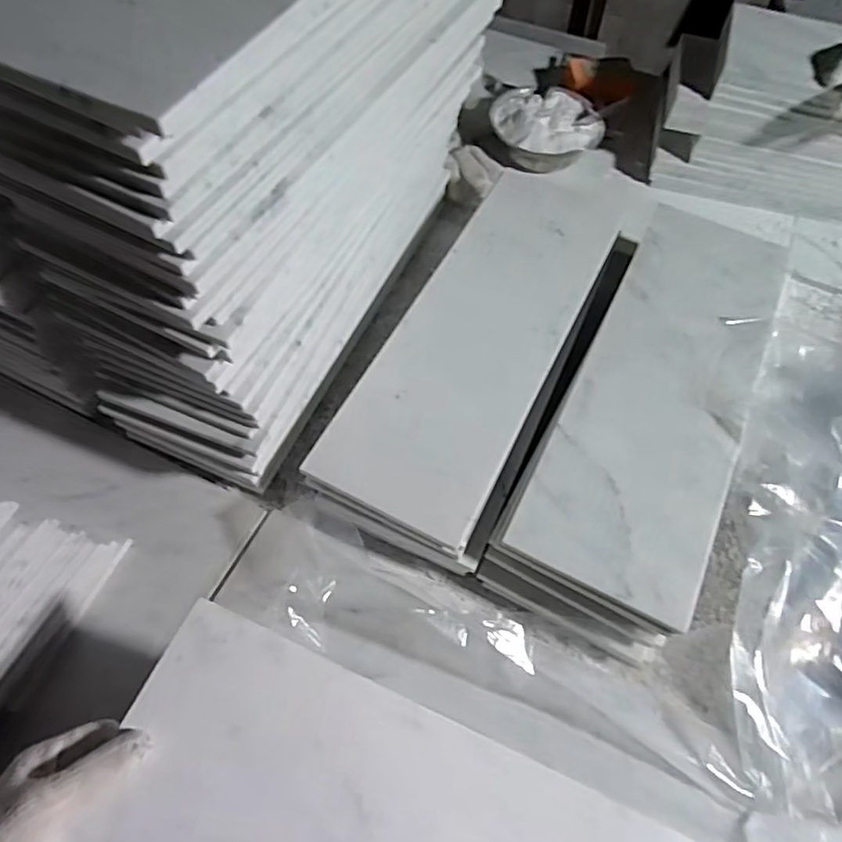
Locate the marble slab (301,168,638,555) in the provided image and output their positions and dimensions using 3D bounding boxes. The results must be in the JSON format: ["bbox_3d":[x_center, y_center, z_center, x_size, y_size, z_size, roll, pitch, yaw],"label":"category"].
[{"bbox_3d":[0.077,-0.114,0.628,0.155,0.019,0.495,23,63,12],"label":"marble slab"}]

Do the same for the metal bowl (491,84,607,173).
[{"bbox_3d":[0.169,-0.402,0.837,0.138,0.058,0.140,0,60,0],"label":"metal bowl"}]

